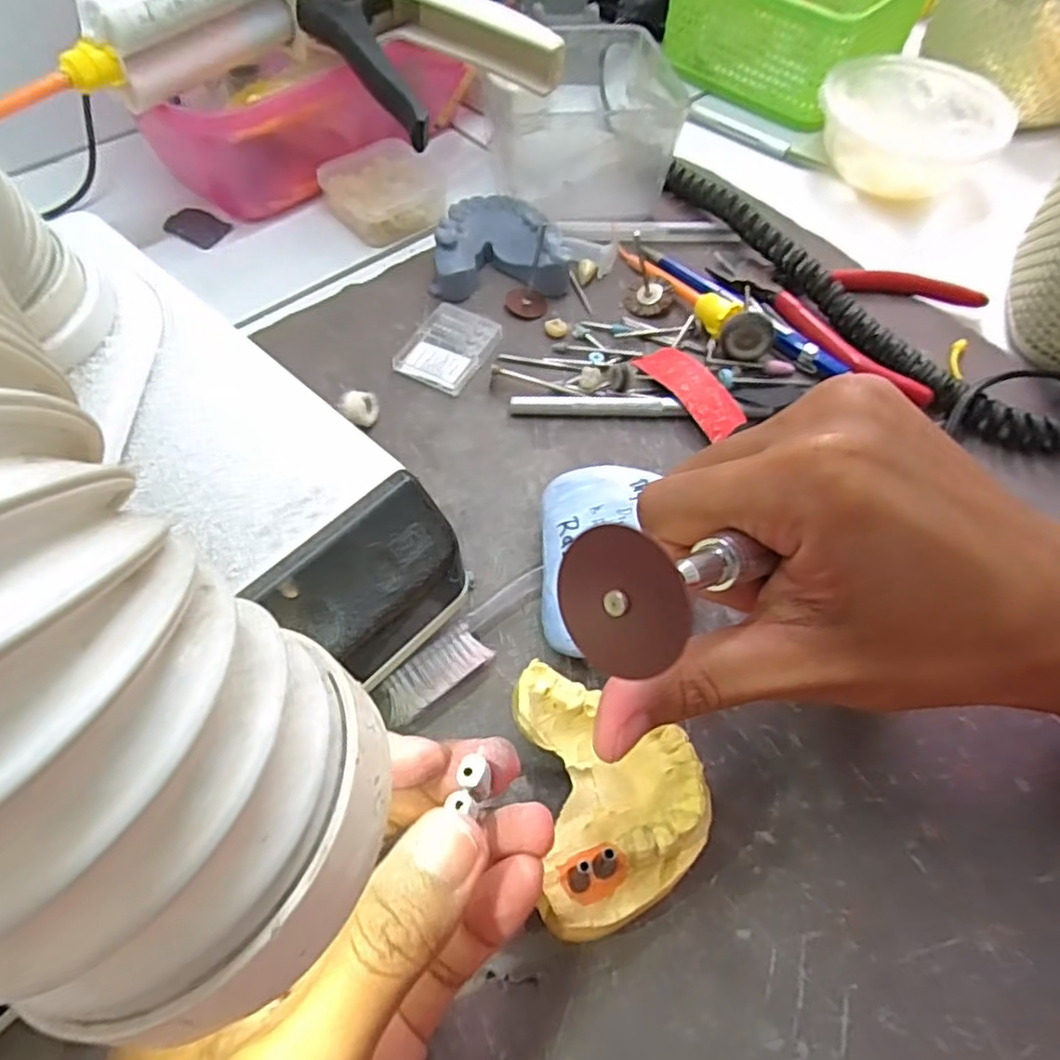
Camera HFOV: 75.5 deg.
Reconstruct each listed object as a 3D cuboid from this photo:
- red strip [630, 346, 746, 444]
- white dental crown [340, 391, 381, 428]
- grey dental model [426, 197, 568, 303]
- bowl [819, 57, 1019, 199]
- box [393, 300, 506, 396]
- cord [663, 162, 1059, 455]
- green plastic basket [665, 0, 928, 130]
[{"bbox_3d":[0.072,-0.063,0.305,0.021,0.010,0.059,-25,63,-17],"label":"red strip"},{"bbox_3d":[-0.072,-0.051,0.293,0.015,0.014,0.012,-11,60,-10],"label":"white dental crown"},{"bbox_3d":[-0.014,-0.144,0.346,0.065,0.024,0.053,-2,58,-4],"label":"grey dental model"},{"bbox_3d":[0.221,-0.234,0.404,0.100,0.047,0.080,37,64,18],"label":"bowl"},{"bbox_3d":[-0.037,-0.085,0.321,0.036,0.006,0.047,26,61,12],"label":"box"},{"bbox_3d":[0.156,-0.113,0.338,0.245,0.021,0.071,35,63,18],"label":"cord"},{"bbox_3d":[0.174,-0.344,0.457,0.134,0.063,0.142,35,63,18],"label":"green plastic basket"}]

